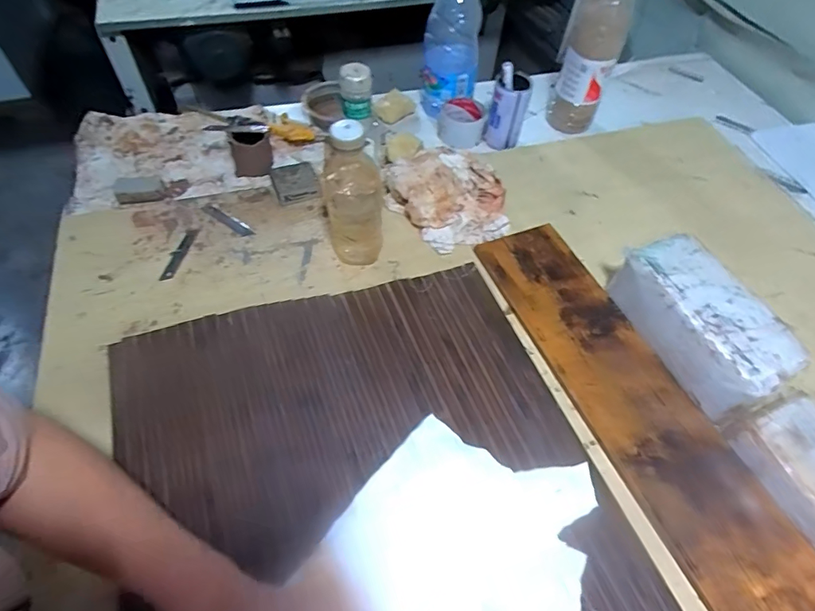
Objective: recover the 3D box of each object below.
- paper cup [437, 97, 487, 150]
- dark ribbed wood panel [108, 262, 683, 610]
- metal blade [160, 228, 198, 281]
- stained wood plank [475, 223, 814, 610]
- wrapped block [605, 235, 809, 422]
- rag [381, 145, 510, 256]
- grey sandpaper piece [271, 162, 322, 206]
[{"bbox_3d":[0.101,-0.345,0.882,0.085,0.055,0.075,2,56,-1],"label":"paper cup"},{"bbox_3d":[-0.029,0.216,0.449,0.459,0.040,0.564,-16,58,-13],"label":"dark ribbed wood panel"},{"bbox_3d":[-0.328,-0.077,0.672,0.021,0.004,0.100,8,56,3],"label":"metal blade"},{"bbox_3d":[0.309,0.181,0.524,0.144,0.018,0.740,-19,58,-14],"label":"stained wood plank"},{"bbox_3d":[0.359,0.019,0.583,0.101,0.092,0.221,-19,59,-15],"label":"wrapped block"},{"bbox_3d":[0.065,-0.179,0.714,0.178,0.081,0.162,-12,57,-10],"label":"rag"},{"bbox_3d":[-0.179,-0.195,0.748,0.066,0.028,0.071,-18,58,-14],"label":"grey sandpaper piece"}]

